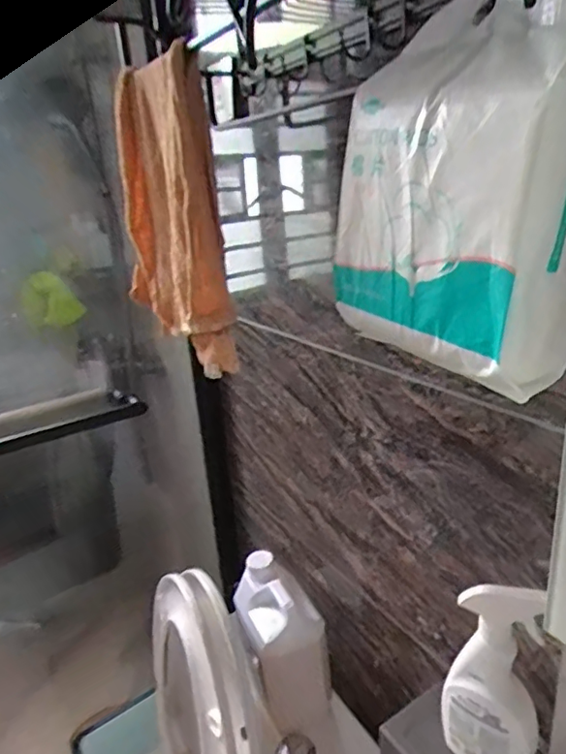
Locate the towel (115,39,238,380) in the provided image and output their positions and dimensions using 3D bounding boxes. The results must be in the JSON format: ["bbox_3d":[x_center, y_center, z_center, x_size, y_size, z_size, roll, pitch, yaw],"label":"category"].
[{"bbox_3d":[-0.141,-0.186,0.695,0.110,0.356,0.220,-9,21,-11],"label":"towel"}]

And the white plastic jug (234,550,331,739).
[{"bbox_3d":[-0.008,0.418,0.868,0.096,0.246,0.156,-13,22,-21],"label":"white plastic jug"}]

